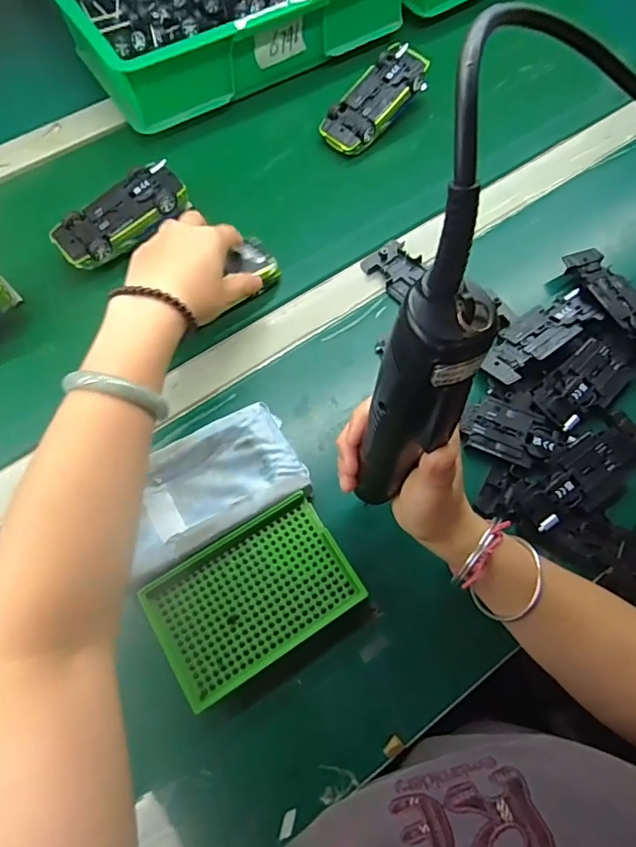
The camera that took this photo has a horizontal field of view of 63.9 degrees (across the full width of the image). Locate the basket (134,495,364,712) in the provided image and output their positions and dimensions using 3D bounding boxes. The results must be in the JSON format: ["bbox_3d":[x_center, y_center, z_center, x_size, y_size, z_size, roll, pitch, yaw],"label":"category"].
[{"bbox_3d":[-0.046,0.124,0.371,0.136,0.022,0.091,-30,71,-13],"label":"basket"}]

